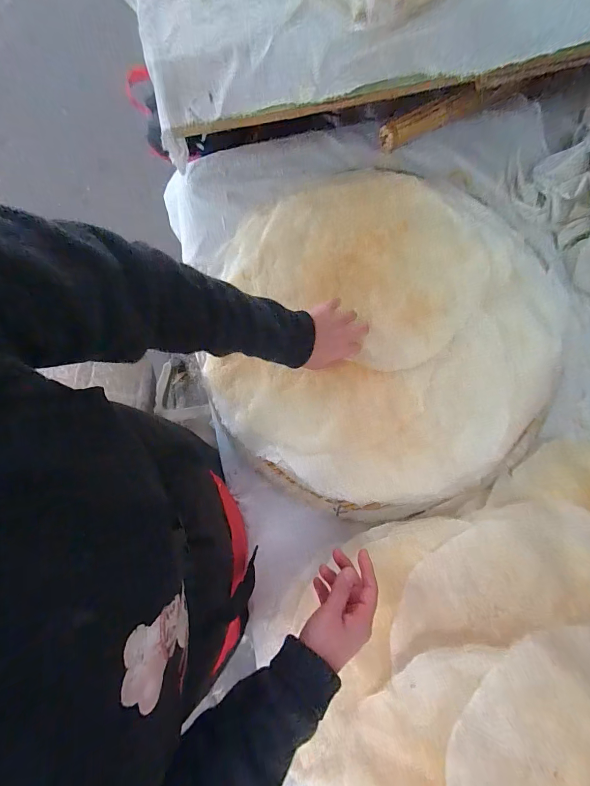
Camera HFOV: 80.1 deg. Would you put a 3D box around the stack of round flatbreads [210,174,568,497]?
[{"bbox_3d":[0.138,-0.111,0.556,0.508,0.043,0.528,10,79,3],"label":"stack of round flatbreads"}]

